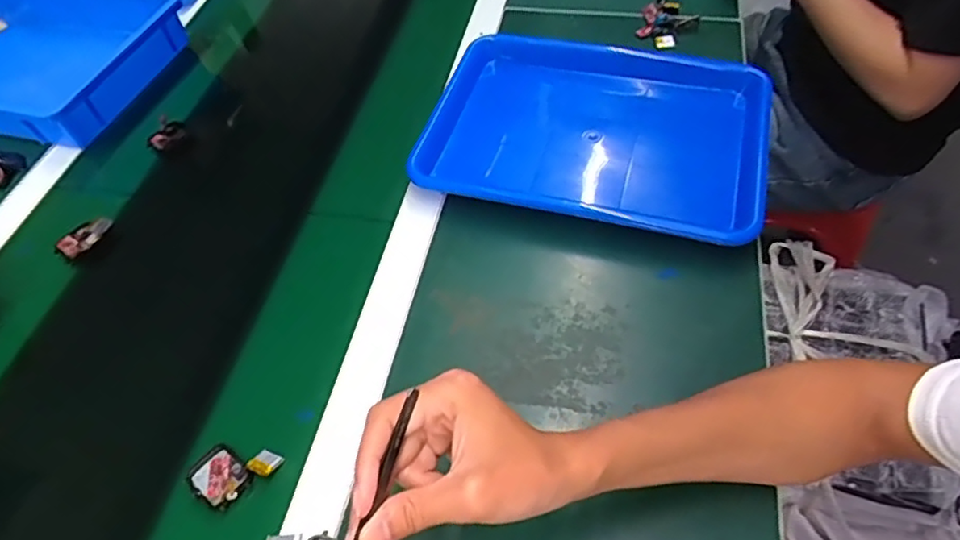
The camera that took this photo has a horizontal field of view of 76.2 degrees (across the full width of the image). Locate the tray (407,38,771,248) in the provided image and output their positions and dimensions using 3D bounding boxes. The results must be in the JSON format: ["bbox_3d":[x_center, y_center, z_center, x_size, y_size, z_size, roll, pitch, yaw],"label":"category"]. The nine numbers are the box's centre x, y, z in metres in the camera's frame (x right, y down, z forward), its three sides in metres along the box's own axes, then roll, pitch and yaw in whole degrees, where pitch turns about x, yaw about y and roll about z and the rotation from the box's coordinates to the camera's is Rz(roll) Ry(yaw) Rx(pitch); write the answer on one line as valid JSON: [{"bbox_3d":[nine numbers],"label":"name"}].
[{"bbox_3d":[0.120,-0.145,0.630,0.328,0.043,0.243,13,59,15],"label":"tray"}]

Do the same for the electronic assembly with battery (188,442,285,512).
[{"bbox_3d":[-0.187,0.151,0.462,0.052,0.011,0.053,27,64,22],"label":"electronic assembly with battery"}]

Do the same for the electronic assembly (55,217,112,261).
[{"bbox_3d":[-0.401,-0.034,0.623,0.028,0.016,0.055,27,63,22],"label":"electronic assembly"}]

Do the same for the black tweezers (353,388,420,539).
[{"bbox_3d":[-0.053,0.115,0.316,0.008,0.012,0.100,18,83,17],"label":"black tweezers"}]

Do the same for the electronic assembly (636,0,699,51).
[{"bbox_3d":[0.230,-0.313,0.766,0.080,0.015,0.078,-35,60,-16],"label":"electronic assembly"}]

